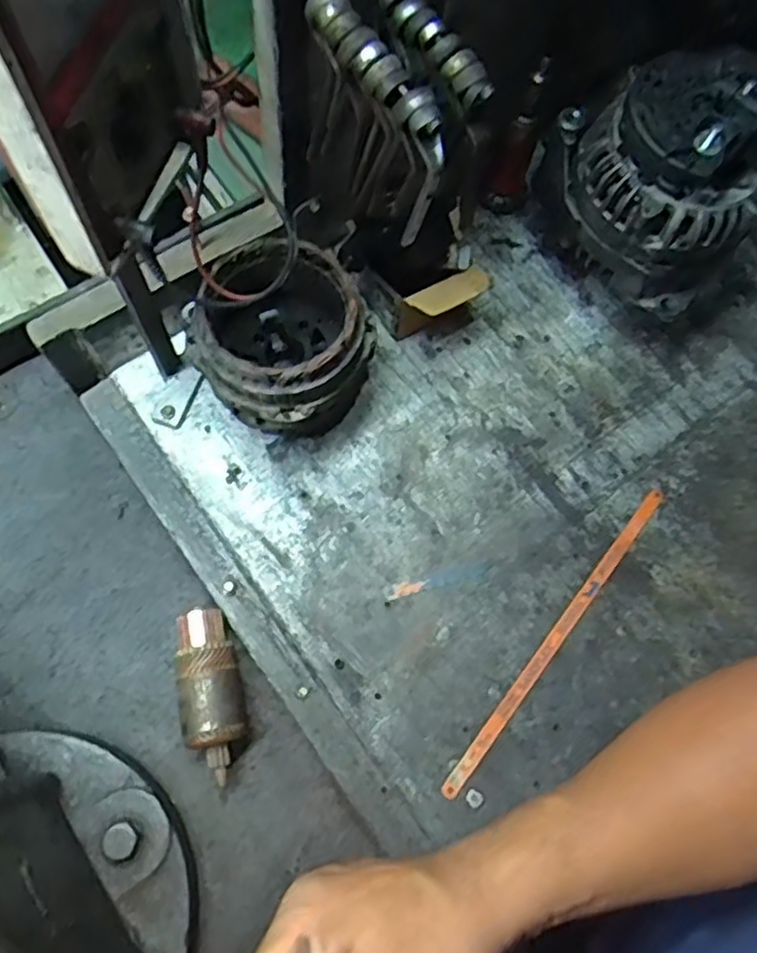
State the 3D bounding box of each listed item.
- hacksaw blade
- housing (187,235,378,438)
[{"bbox_3d":[0.148,0.125,0.565,0.015,0.004,0.301,38,71,10],"label":"hacksaw blade"},{"bbox_3d":[-0.074,-0.096,0.564,0.122,0.134,0.121,2,70,-4],"label":"housing"}]

